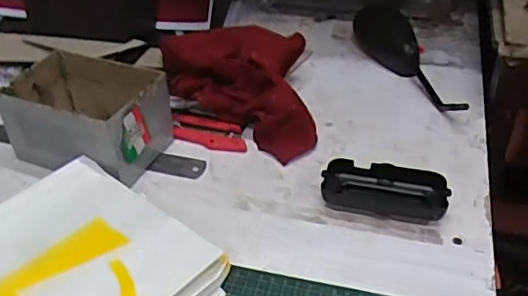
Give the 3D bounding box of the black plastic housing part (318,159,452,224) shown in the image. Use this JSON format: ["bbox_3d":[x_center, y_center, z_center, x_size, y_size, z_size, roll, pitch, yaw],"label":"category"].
[{"bbox_3d":[0.110,0.040,0.517,0.108,0.030,0.050,9,38,13],"label":"black plastic housing part"}]

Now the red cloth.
[{"bbox_3d":[-0.036,-0.075,0.640,0.176,0.070,0.192,-2,37,-2],"label":"red cloth"}]

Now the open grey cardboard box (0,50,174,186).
[{"bbox_3d":[-0.189,-0.035,0.585,0.161,0.082,0.111,14,39,18],"label":"open grey cardboard box"}]

